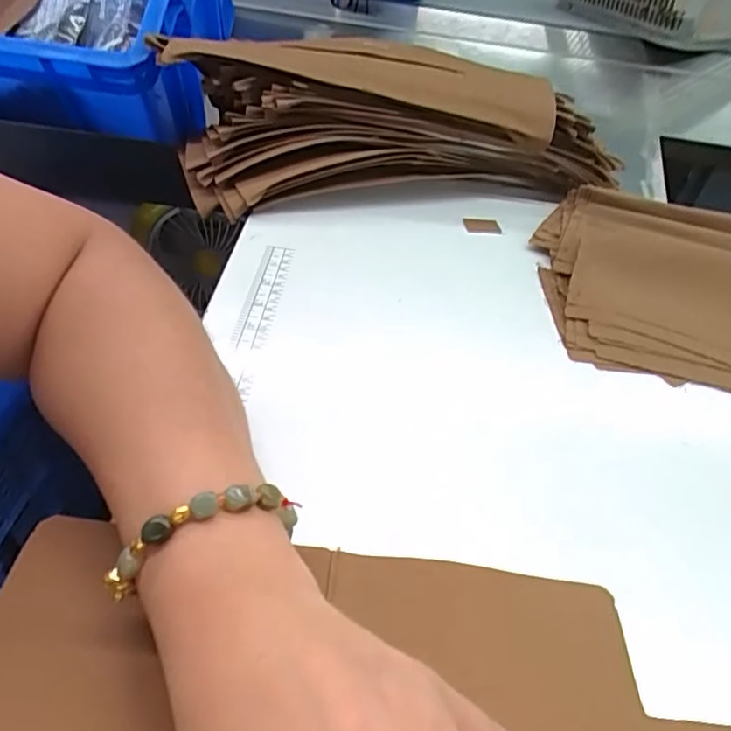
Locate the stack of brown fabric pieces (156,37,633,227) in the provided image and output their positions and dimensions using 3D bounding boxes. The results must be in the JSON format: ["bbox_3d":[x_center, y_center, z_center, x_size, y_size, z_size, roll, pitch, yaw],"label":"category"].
[{"bbox_3d":[0.034,-0.231,0.531,0.432,0.094,0.164,-4,44,-11],"label":"stack of brown fabric pieces"}]

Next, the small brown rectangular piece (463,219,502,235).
[{"bbox_3d":[0.106,-0.127,0.506,0.033,0.004,0.020,2,60,-9],"label":"small brown rectangular piece"}]

